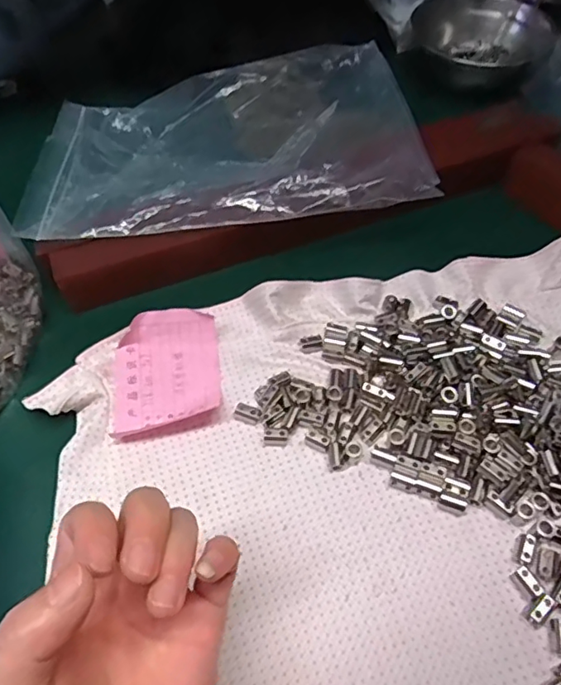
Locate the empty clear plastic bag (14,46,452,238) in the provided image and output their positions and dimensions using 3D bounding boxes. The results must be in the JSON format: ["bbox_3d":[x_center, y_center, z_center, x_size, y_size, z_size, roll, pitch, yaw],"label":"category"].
[{"bbox_3d":[-0.040,-0.157,0.428,0.280,0.031,0.192,-9,53,2],"label":"empty clear plastic bag"}]

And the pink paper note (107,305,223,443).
[{"bbox_3d":[-0.073,0.017,0.345,0.064,0.023,0.076,-6,58,-4],"label":"pink paper note"}]

